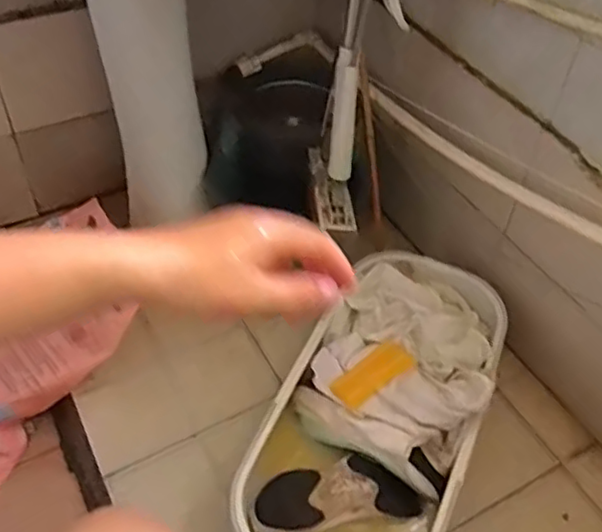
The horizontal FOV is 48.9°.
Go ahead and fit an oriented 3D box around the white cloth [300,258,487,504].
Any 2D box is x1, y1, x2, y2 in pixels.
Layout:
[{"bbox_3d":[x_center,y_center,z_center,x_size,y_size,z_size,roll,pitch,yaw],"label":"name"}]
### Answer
[{"bbox_3d":[0.142,0.123,0.923,0.221,0.095,0.315,18,50,13],"label":"white cloth"}]

